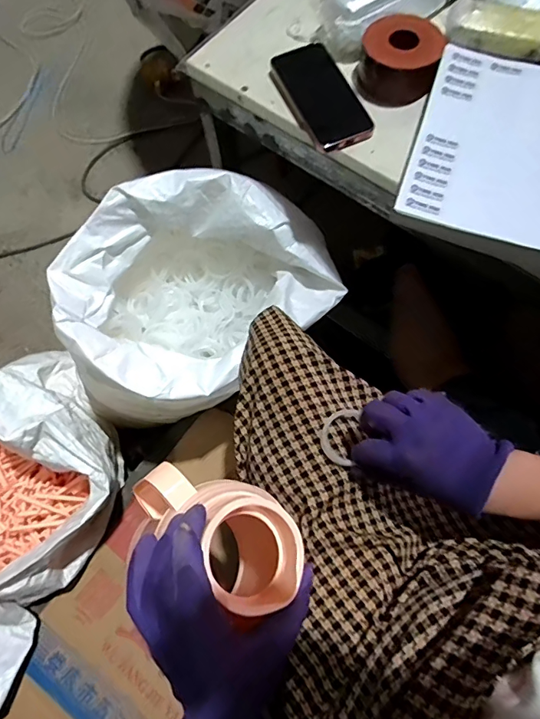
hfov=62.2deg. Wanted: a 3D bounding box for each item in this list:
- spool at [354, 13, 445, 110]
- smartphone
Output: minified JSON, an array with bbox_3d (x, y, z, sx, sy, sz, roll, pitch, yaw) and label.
[{"bbox_3d":[0.166,-0.386,0.576,0.099,0.051,0.091,-1,70,2],"label":"spool"},{"bbox_3d":[0.066,-0.338,0.581,0.082,0.018,0.160,-25,78,0],"label":"smartphone"}]

